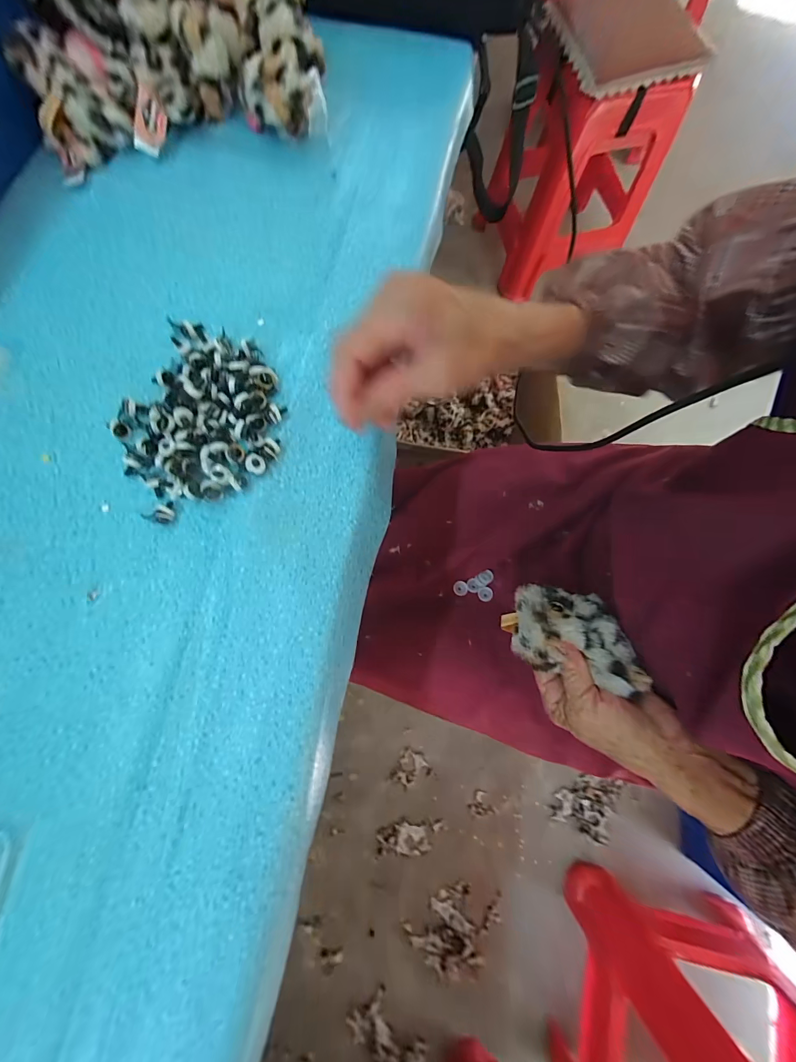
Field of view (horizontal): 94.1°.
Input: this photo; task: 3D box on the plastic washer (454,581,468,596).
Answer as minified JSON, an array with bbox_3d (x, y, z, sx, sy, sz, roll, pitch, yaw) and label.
[{"bbox_3d":[0.074,0.068,0.442,0.016,0.004,0.017,0,77,-1],"label":"plastic washer"}]

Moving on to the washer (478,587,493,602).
[{"bbox_3d":[0.103,0.074,0.435,0.017,0.006,0.017,0,77,-1],"label":"washer"}]

